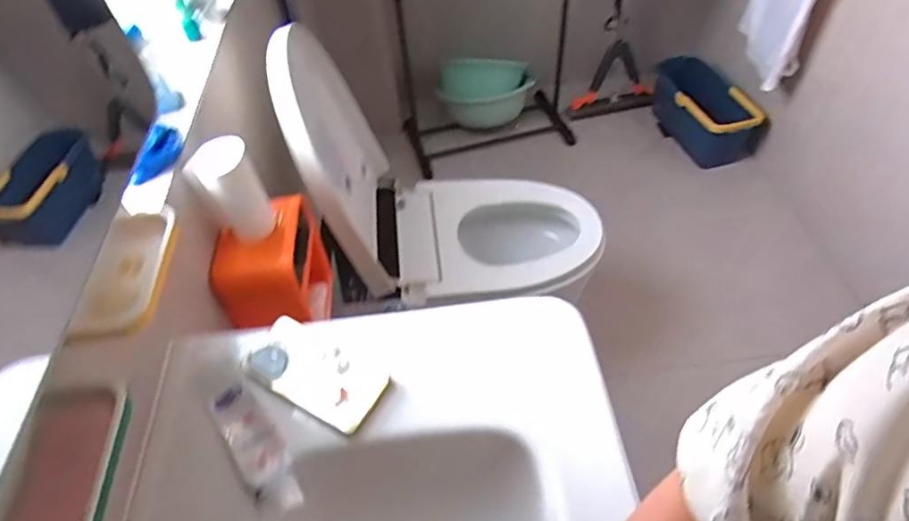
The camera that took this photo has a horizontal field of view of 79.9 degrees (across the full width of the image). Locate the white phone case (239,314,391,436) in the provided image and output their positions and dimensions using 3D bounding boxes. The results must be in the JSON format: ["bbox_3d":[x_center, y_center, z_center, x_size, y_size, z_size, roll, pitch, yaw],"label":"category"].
[{"bbox_3d":[-0.153,0.122,0.599,0.157,0.011,0.078,22,55,21],"label":"white phone case"}]

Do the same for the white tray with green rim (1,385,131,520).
[{"bbox_3d":[-0.263,0.145,0.371,0.065,0.018,0.123,-10,50,-4],"label":"white tray with green rim"}]

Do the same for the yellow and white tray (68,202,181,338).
[{"bbox_3d":[-0.284,0.009,0.475,0.059,0.024,0.129,-4,50,1],"label":"yellow and white tray"}]

